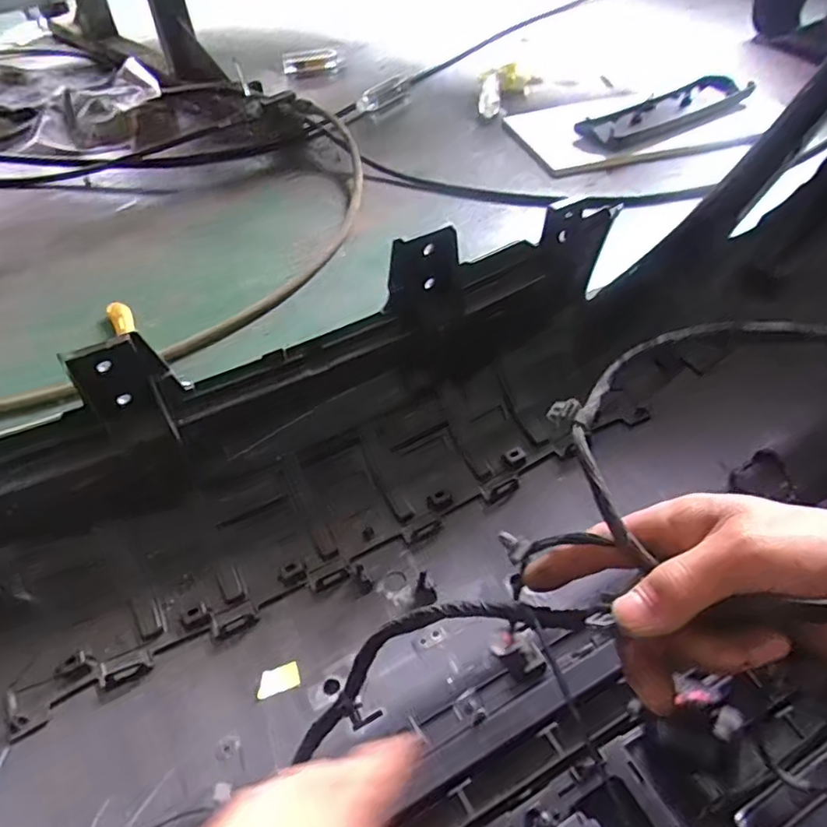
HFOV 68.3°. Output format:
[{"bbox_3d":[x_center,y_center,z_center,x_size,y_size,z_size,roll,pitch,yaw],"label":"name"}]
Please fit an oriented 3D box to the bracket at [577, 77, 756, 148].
[{"bbox_3d":[0.605,-0.745,1.515,0.516,0.056,0.172,-28,50,-22],"label":"bracket"}]

